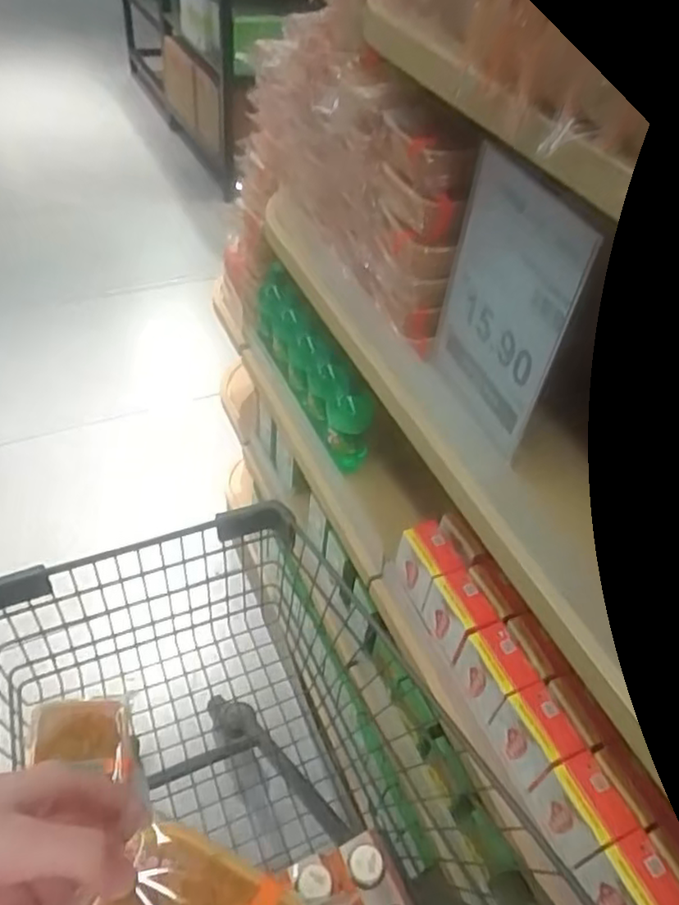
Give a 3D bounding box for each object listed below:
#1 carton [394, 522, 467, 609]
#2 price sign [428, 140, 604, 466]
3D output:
[{"bbox_3d":[0.098,0.122,0.722,0.043,0.066,0.068,-14,50,-19],"label":"carton"},{"bbox_3d":[0.125,-0.115,0.523,0.015,0.217,0.147,-11,51,-17],"label":"price sign"}]

